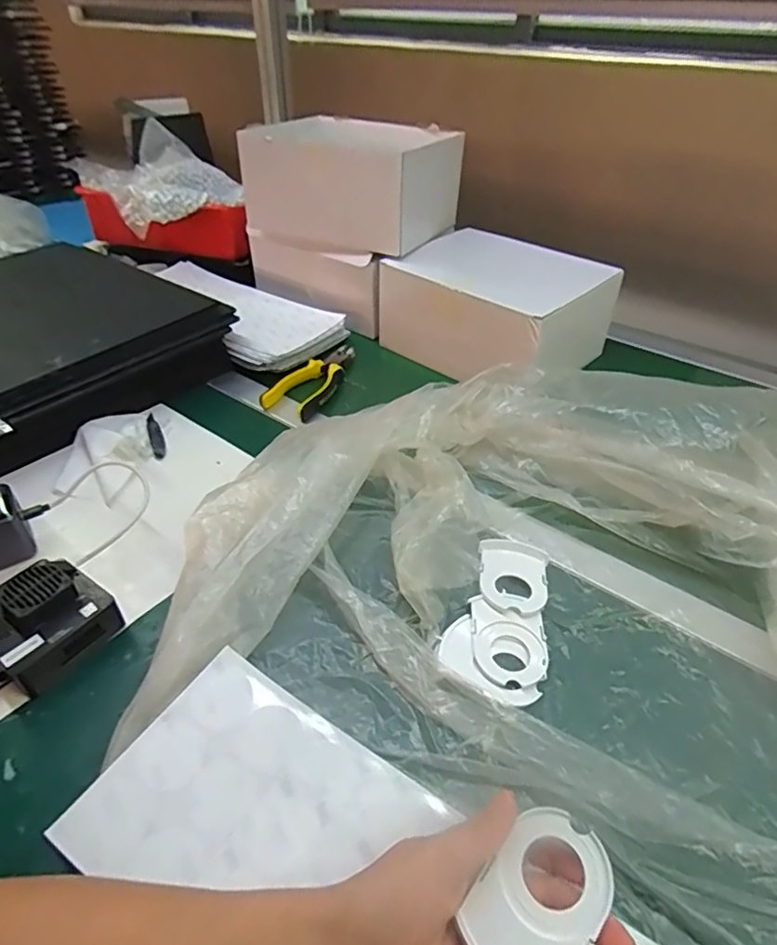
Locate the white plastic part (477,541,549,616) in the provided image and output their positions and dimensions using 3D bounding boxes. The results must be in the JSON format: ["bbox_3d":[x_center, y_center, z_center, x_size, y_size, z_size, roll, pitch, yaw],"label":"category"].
[{"bbox_3d":[0.103,0.085,0.470,0.057,0.013,0.079,11,40,11],"label":"white plastic part"}]

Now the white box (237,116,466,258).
[{"bbox_3d":[-0.051,-0.402,0.798,0.251,0.134,0.184,21,43,22],"label":"white box"}]

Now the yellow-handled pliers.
[{"bbox_3d":[-0.089,-0.122,0.711,0.062,0.019,0.166,16,42,17],"label":"yellow-handled pliers"}]

